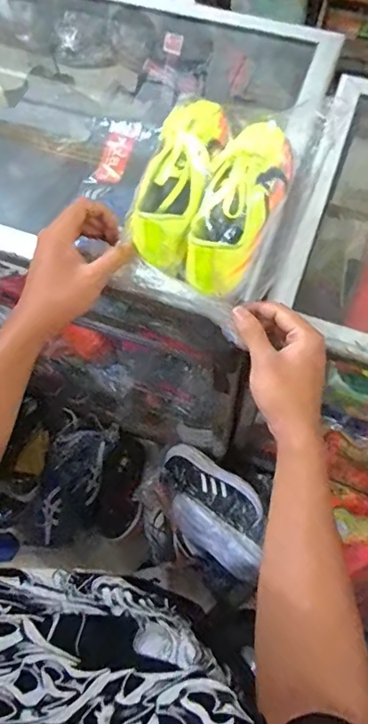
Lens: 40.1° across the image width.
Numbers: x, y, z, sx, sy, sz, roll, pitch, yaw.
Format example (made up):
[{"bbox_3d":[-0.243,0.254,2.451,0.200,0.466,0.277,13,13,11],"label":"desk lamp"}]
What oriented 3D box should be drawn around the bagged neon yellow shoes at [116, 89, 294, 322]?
[{"bbox_3d":[0.032,-0.181,0.532,0.133,0.080,0.237,23,72,11],"label":"bagged neon yellow shoes"}]

